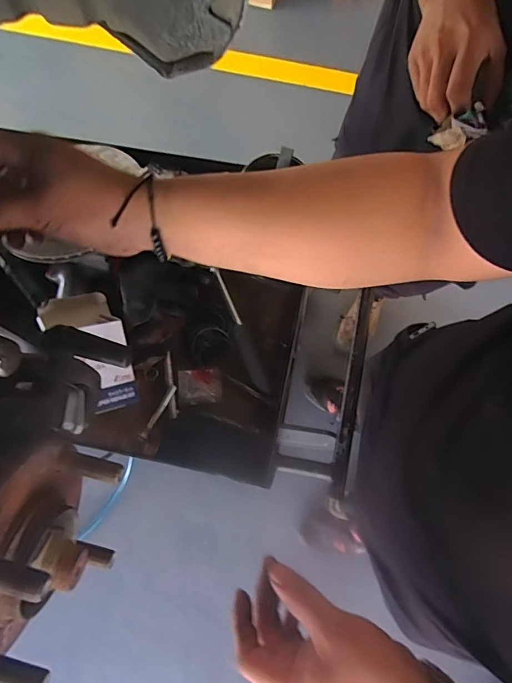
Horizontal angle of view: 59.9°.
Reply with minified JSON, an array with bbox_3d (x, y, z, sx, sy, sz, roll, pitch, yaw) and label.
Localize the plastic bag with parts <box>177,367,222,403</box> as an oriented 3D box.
[{"bbox_3d":[-0.078,0.061,0.620,0.059,0.004,0.047,-4,74,1],"label":"plastic bag with parts"}]

